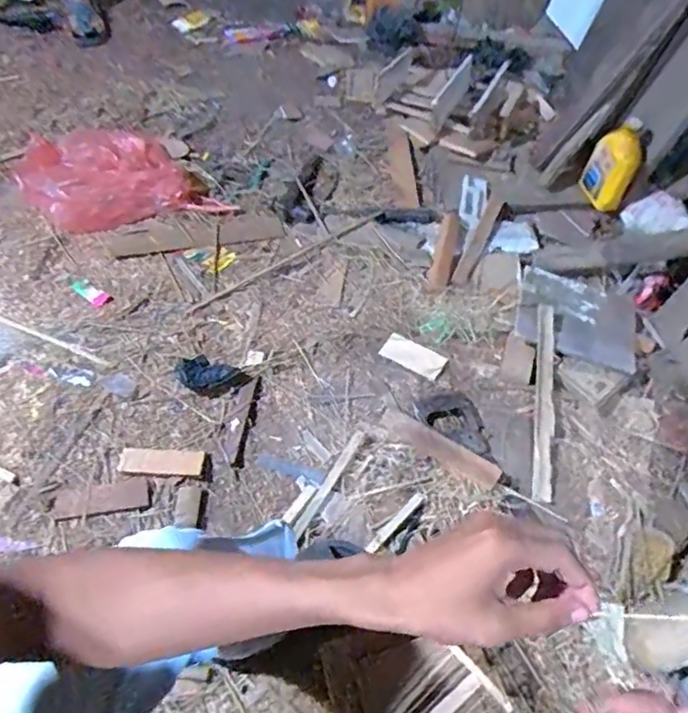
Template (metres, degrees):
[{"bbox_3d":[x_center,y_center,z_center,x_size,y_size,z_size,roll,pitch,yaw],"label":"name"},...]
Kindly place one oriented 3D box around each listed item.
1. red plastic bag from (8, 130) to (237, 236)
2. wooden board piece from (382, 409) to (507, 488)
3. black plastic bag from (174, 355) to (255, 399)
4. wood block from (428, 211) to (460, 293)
[{"bbox_3d":[-0.523,-0.430,1.323,0.424,0.131,0.304,-18,60,-13],"label":"red plastic bag"},{"bbox_3d":[0.170,0.156,1.001,0.224,0.011,0.047,30,58,16],"label":"wooden board piece"},{"bbox_3d":[-0.246,0.041,1.052,0.127,0.021,0.072,18,56,8],"label":"black plastic bag"},{"bbox_3d":[0.218,-0.227,1.234,0.042,0.021,0.221,15,55,6],"label":"wood block"}]

